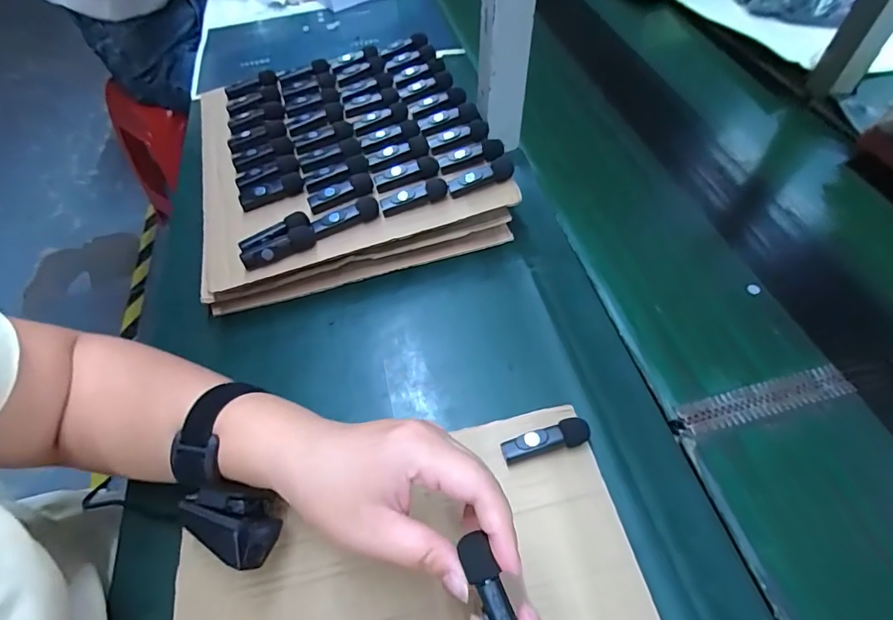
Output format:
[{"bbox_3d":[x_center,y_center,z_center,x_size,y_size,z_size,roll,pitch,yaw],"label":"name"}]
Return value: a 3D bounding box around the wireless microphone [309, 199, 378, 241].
[{"bbox_3d":[-0.092,-0.084,0.425,0.062,0.015,0.017,-30,59,-19],"label":"wireless microphone"}]

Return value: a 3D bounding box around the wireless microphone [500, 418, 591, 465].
[{"bbox_3d":[0.072,0.096,0.336,0.063,0.016,0.018,-12,55,-8],"label":"wireless microphone"}]

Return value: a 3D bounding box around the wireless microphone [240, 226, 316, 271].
[{"bbox_3d":[-0.149,-0.055,0.411,0.065,0.019,0.013,-23,57,-15],"label":"wireless microphone"}]

